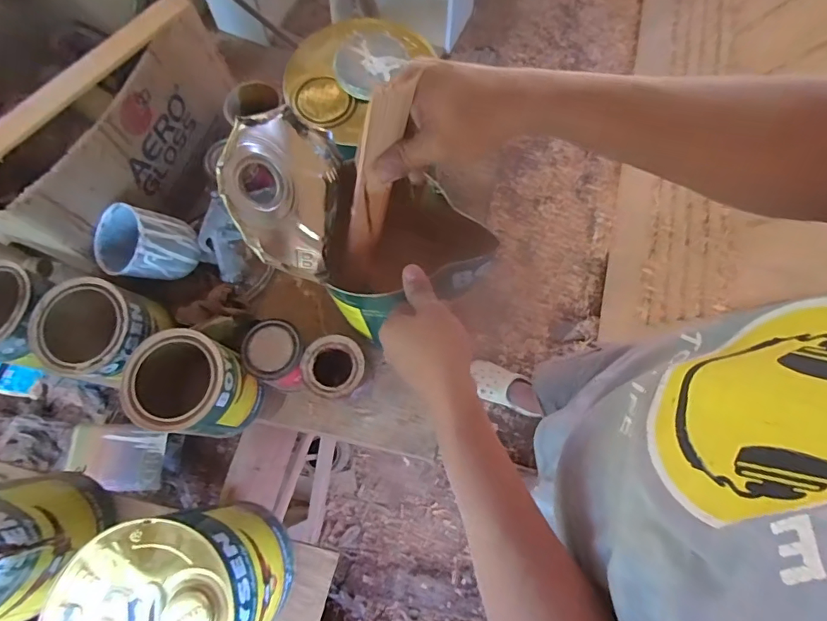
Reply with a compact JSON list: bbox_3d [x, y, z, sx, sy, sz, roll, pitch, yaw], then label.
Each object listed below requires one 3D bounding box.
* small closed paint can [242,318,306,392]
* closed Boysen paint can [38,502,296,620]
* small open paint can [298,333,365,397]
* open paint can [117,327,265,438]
[{"bbox_3d":[-0.167,0.058,0.577,0.071,0.083,0.074,0,71,0],"label":"small closed paint can"},{"bbox_3d":[-0.235,0.291,0.477,0.157,0.186,0.153,0,71,0],"label":"closed Boysen paint can"},{"bbox_3d":[-0.094,0.076,0.570,0.074,0.074,0.071,16,72,6],"label":"small open paint can"},{"bbox_3d":[-0.246,0.086,0.530,0.107,0.125,0.102,0,71,0],"label":"open paint can"}]

